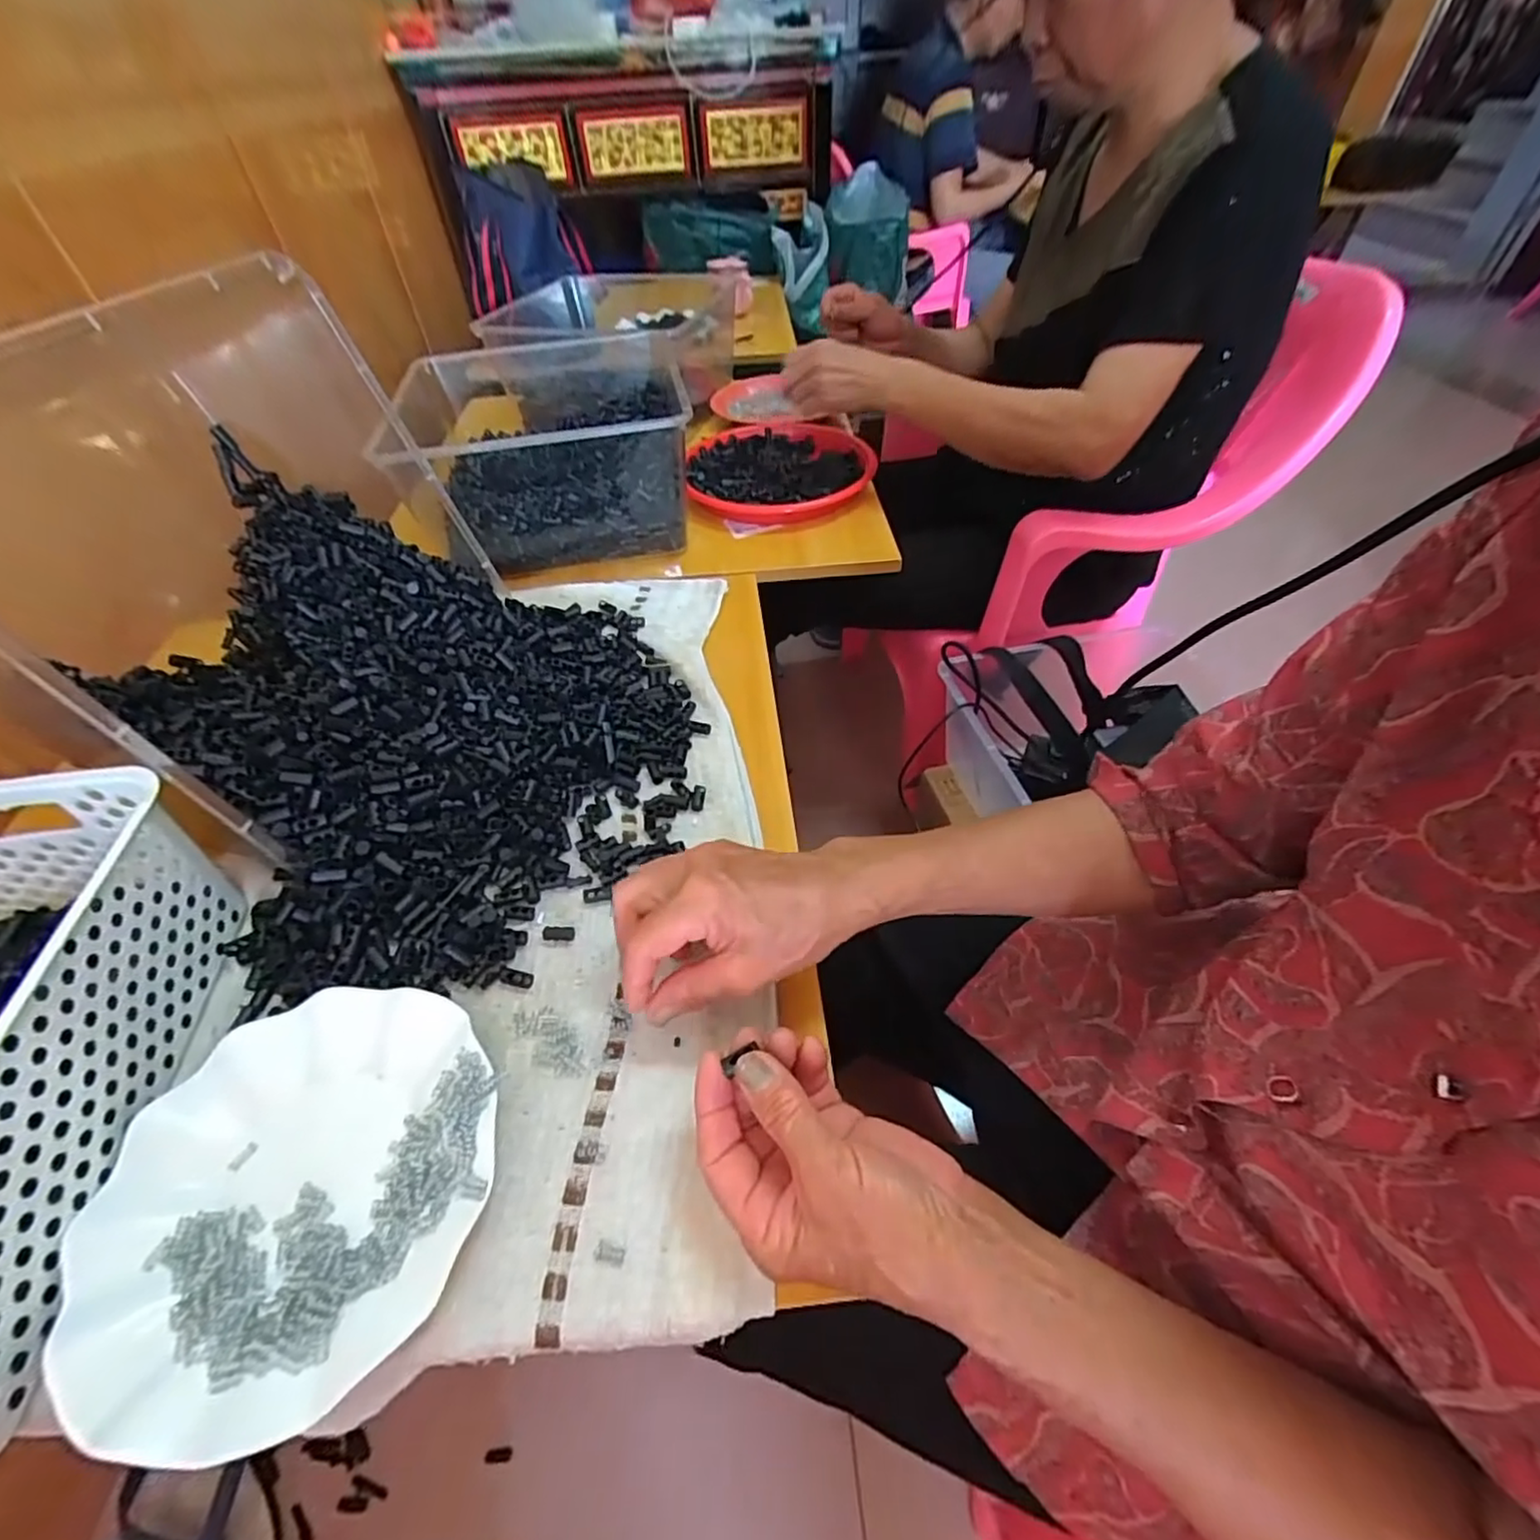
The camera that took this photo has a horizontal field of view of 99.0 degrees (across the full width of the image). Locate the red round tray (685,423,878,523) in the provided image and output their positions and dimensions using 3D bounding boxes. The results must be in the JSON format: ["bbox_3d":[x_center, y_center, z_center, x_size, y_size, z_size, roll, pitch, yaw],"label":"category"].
[{"bbox_3d":[0.011,-0.375,0.830,0.233,0.035,0.244,-1,48,1],"label":"red round tray"}]

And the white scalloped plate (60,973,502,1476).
[{"bbox_3d":[-0.227,0.202,0.320,0.180,0.023,0.176,-1,48,1],"label":"white scalloped plate"}]

